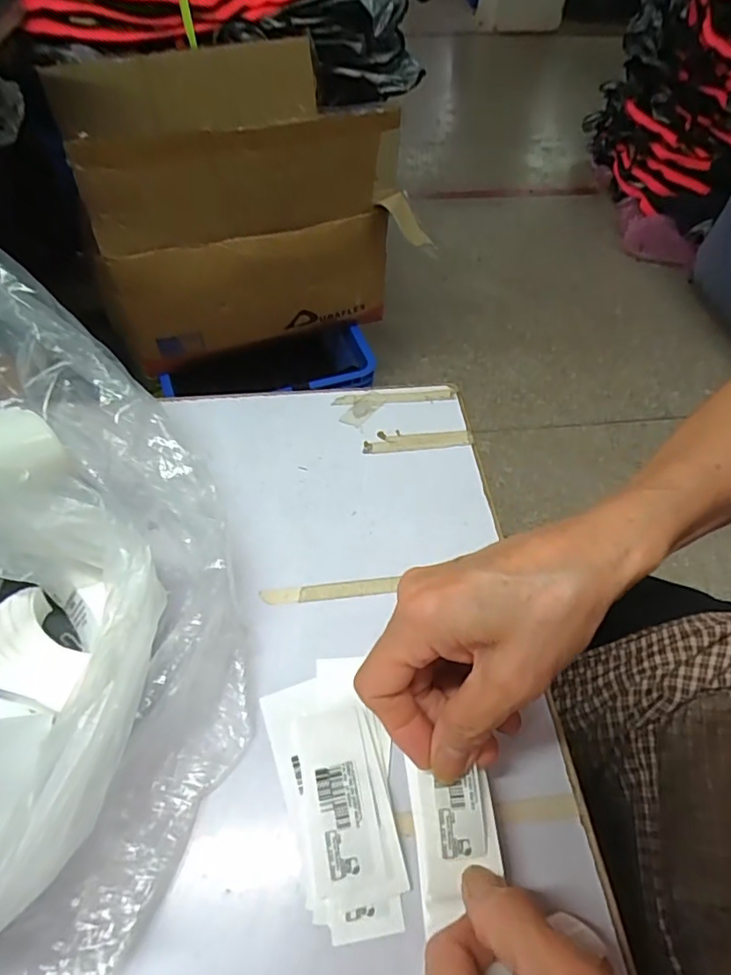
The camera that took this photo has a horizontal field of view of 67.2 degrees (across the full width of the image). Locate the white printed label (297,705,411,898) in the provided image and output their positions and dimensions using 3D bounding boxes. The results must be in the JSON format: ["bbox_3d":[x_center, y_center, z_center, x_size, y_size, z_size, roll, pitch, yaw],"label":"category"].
[{"bbox_3d":[-0.008,0.139,0.250,0.036,0.007,0.076,-10,53,-7],"label":"white printed label"}]

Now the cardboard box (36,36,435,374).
[{"bbox_3d":[-0.245,-0.549,1.057,0.560,0.389,0.419,-14,56,-11],"label":"cardboard box"}]

